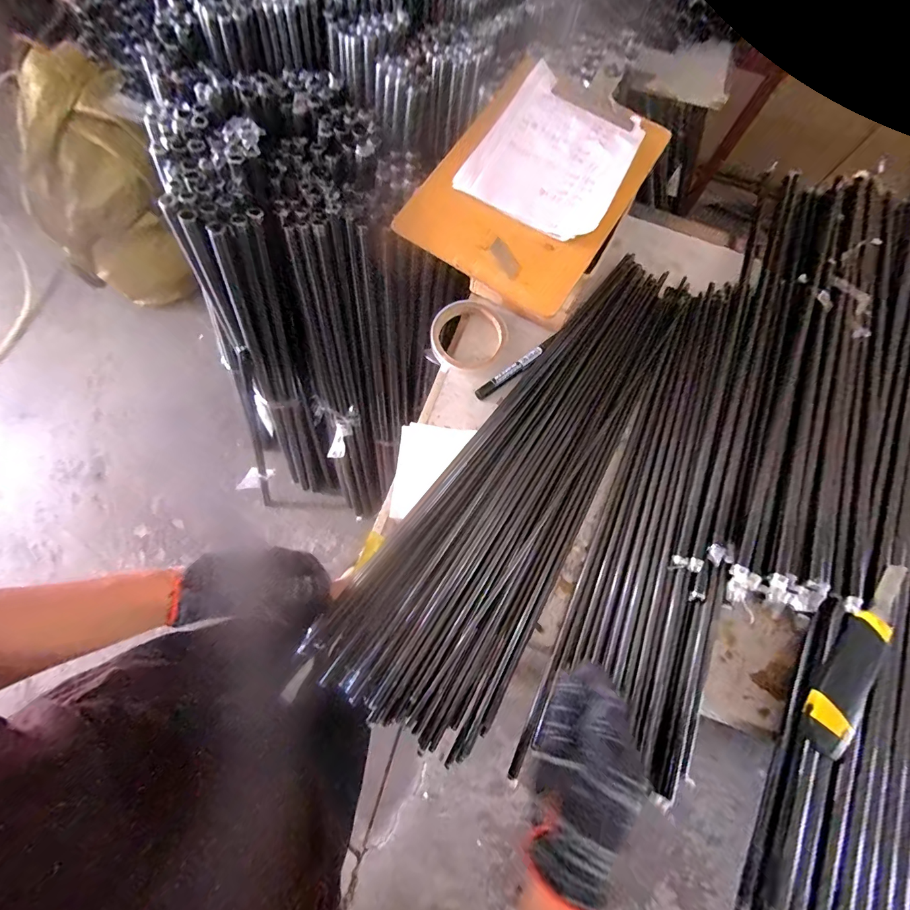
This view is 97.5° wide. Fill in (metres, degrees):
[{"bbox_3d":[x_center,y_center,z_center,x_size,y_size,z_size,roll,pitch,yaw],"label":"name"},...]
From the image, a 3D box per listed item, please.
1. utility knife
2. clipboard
[{"bbox_3d":[0.397,0.194,0.390,0.043,0.026,0.199,39,78,10],"label":"utility knife"},{"bbox_3d":[0.089,-0.294,0.425,0.190,0.023,0.273,32,77,8],"label":"clipboard"}]

